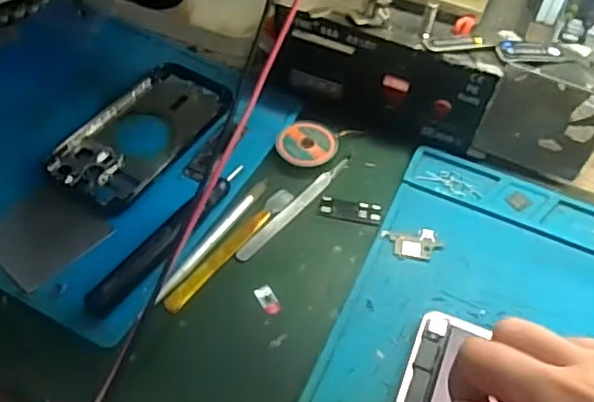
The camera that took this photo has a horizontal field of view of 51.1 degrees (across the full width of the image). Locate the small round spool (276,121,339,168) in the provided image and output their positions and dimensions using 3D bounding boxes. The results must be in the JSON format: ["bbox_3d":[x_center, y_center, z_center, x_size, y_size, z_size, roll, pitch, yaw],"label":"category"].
[{"bbox_3d":[0.008,-0.043,0.468,0.045,0.010,0.041,2,52,-3],"label":"small round spool"}]

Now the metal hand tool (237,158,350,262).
[{"bbox_3d":[-0.001,0.003,0.443,0.012,0.004,0.117,36,57,22],"label":"metal hand tool"}]

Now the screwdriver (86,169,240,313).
[{"bbox_3d":[-0.081,0.021,0.405,0.014,0.017,0.140,31,56,19],"label":"screwdriver"}]

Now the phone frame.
[{"bbox_3d":[-0.114,-0.053,0.468,0.078,0.008,0.148,25,54,15],"label":"phone frame"}]

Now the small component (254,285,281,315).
[{"bbox_3d":[-0.018,0.062,0.391,0.011,0.004,0.021,-22,57,-21],"label":"small component"}]

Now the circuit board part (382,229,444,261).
[{"bbox_3d":[0.080,0.029,0.423,0.039,0.004,0.024,0,52,-5],"label":"circuit board part"}]

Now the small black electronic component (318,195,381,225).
[{"bbox_3d":[0.038,0.007,0.442,0.043,0.004,0.018,12,52,5],"label":"small black electronic component"}]

